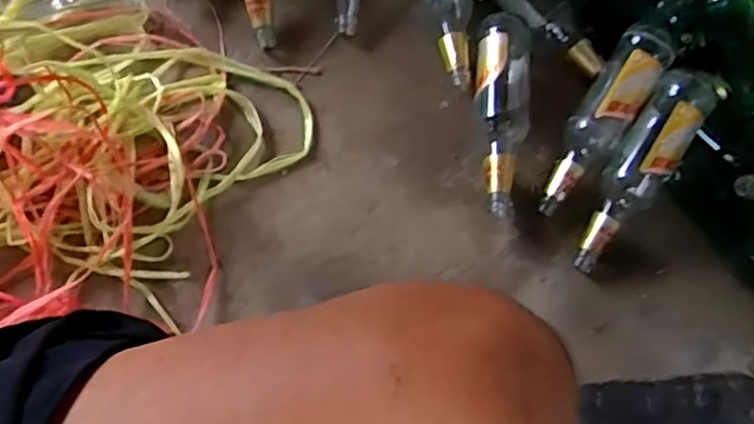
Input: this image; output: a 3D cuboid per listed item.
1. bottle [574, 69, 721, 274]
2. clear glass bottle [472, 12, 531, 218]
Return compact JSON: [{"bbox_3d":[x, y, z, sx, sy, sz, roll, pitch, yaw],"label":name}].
[{"bbox_3d":[0.317,-0.049,0.814,0.071,0.057,0.271,32,91,11],"label":"bottle"},{"bbox_3d":[0.154,-0.126,0.848,0.078,0.060,0.267,10,70,-4],"label":"clear glass bottle"}]

